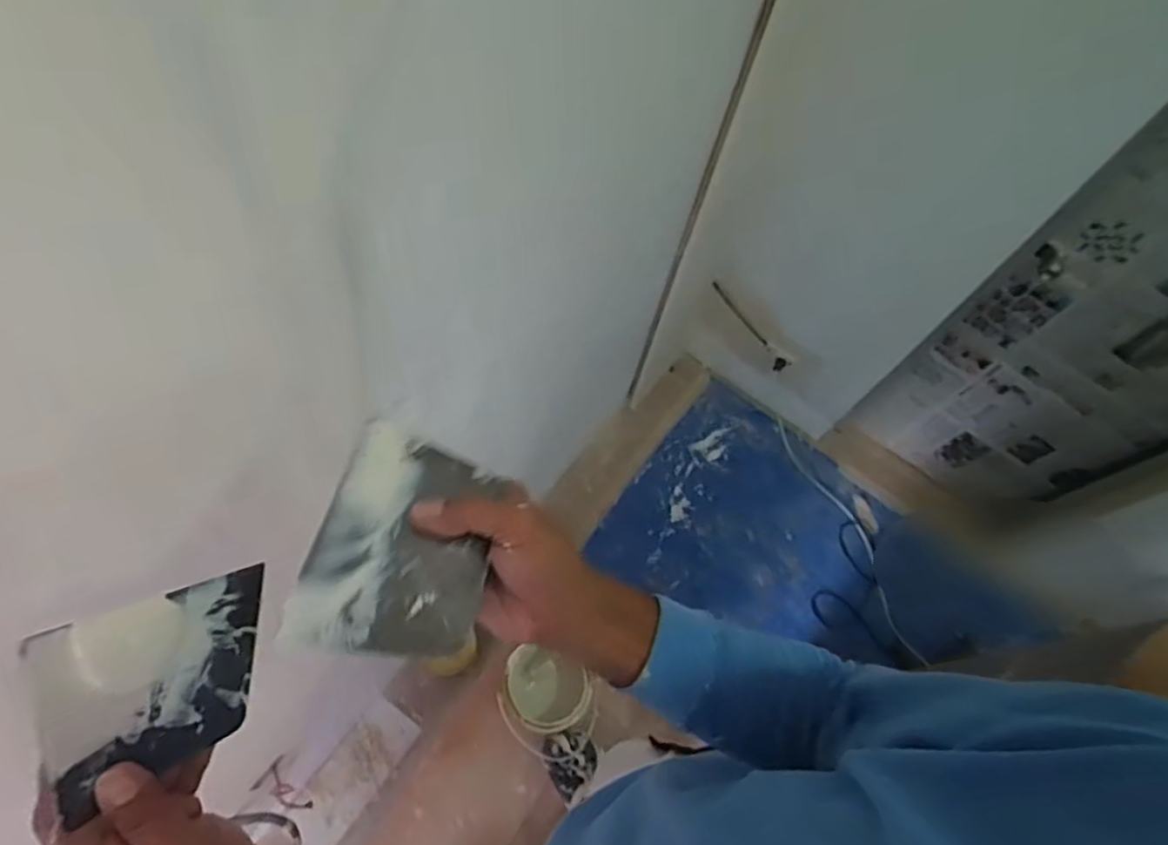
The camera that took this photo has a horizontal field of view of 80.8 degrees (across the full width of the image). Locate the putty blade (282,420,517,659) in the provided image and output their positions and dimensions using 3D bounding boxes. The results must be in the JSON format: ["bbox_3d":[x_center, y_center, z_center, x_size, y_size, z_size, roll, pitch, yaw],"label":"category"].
[{"bbox_3d":[-0.099,0.066,0.390,0.093,0.008,0.130,18,55,-12],"label":"putty blade"}]

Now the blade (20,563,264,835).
[{"bbox_3d":[-0.225,0.139,0.367,0.007,0.140,0.093,2,91,15],"label":"blade"}]

